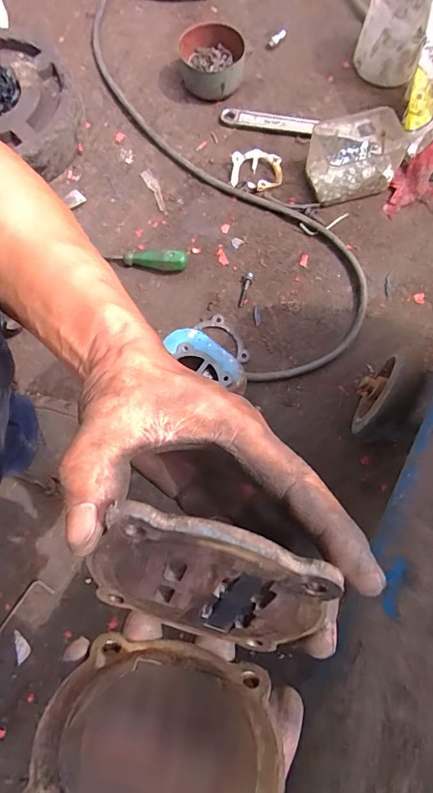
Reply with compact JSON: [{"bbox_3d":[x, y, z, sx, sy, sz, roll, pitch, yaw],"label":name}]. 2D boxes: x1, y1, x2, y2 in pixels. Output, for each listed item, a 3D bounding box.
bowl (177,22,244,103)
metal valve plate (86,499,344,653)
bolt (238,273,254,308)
[{"bbox_3d":[-0.009,-0.529,0.684,0.102,0.047,0.117,-4,75,1],"label":"bowl"},{"bbox_3d":[-0.005,0.071,0.160,0.082,0.083,0.004,23,43,-6],"label":"metal valve plate"},{"bbox_3d":[0.038,-0.152,0.609,0.016,0.006,0.053,17,75,6],"label":"bolt"}]

